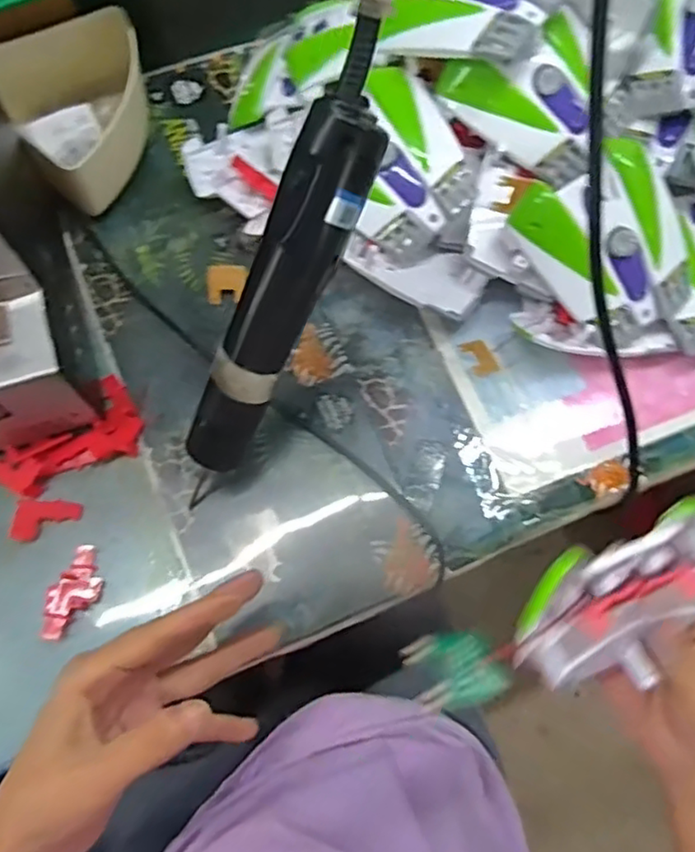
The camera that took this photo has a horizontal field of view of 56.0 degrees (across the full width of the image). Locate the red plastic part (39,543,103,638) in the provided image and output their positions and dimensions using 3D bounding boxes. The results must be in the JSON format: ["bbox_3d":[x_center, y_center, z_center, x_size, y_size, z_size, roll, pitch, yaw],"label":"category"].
[{"bbox_3d":[-0.158,0.096,0.378,0.022,0.016,0.053,21,71,6],"label":"red plastic part"}]

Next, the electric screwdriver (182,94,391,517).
[{"bbox_3d":[-0.043,-0.047,0.335,0.034,0.227,0.032,34,31,10],"label":"electric screwdriver"}]

